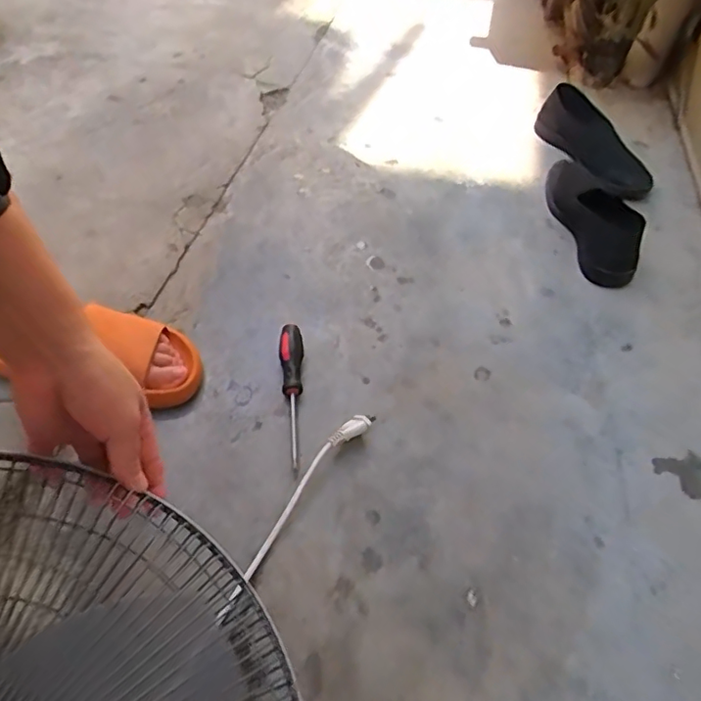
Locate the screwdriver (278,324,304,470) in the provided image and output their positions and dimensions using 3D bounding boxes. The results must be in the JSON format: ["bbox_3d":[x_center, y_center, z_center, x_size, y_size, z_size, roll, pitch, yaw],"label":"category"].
[{"bbox_3d":[-0.071,0.048,0.642,0.027,0.031,0.181,-1,52,-3],"label":"screwdriver"}]

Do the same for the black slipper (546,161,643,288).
[{"bbox_3d":[0.372,-0.217,0.852,0.077,0.080,0.272,-5,52,-7],"label":"black slipper"}]

